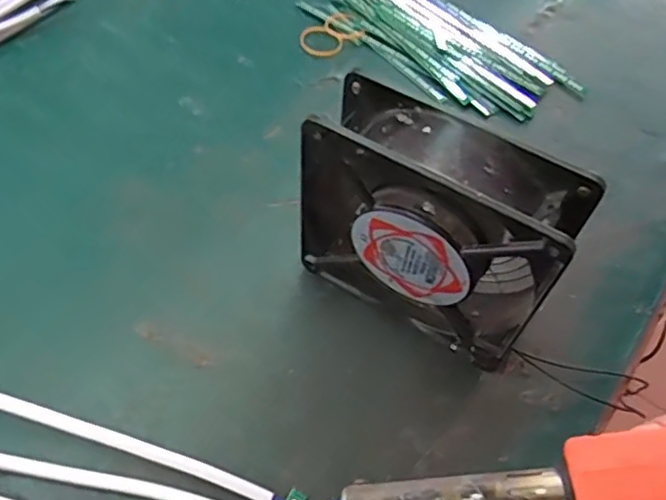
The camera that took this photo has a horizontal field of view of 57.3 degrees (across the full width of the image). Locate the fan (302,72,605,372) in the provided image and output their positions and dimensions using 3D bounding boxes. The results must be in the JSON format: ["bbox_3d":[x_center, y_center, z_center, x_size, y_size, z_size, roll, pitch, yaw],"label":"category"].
[{"bbox_3d":[0.045,-0.008,0.293,0.118,0.121,0.040,29,61,15],"label":"fan"}]

